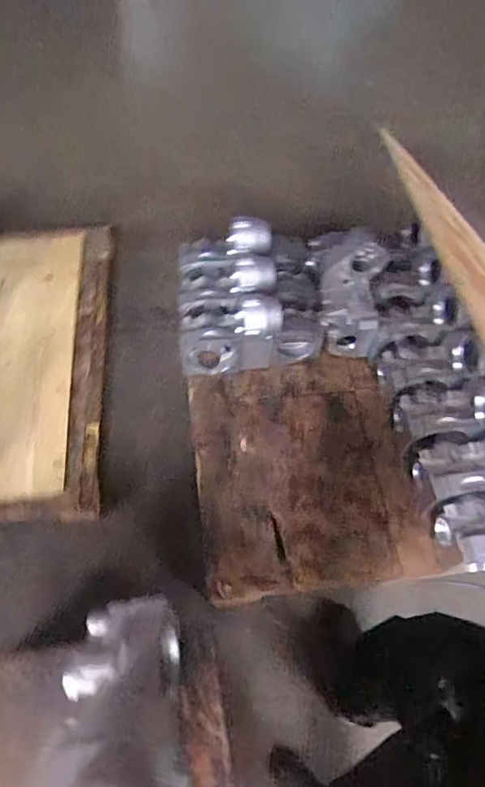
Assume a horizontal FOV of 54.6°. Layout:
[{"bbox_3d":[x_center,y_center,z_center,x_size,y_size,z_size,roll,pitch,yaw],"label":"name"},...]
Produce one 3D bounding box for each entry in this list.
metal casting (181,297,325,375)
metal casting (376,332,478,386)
[{"bbox_3d":[0.025,-0.172,1.395,0.412,0.296,0.108,-8,58,-5],"label":"metal casting"},{"bbox_3d":[0.492,-0.088,1.277,0.282,0.097,0.119,-8,48,42],"label":"metal casting"}]

